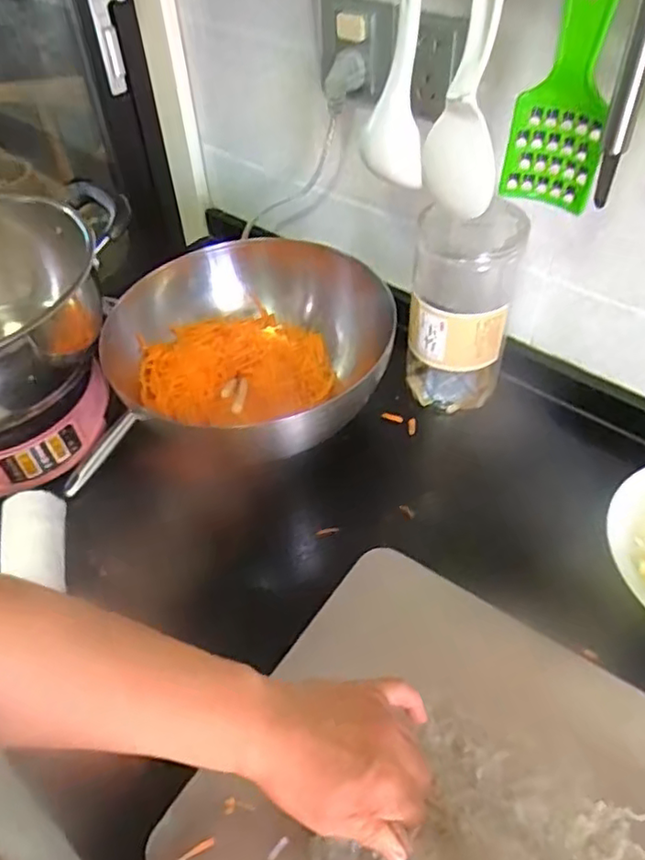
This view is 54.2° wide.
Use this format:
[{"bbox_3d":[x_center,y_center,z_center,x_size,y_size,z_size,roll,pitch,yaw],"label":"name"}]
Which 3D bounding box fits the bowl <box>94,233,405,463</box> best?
[{"bbox_3d":[-0.065,-0.083,0.626,0.260,0.114,0.215,21,53,20],"label":"bowl"}]

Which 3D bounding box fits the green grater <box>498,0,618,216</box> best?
[{"bbox_3d":[0.163,-0.227,0.421,0.063,0.163,0.013,24,54,23],"label":"green grater"}]

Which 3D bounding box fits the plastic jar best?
[{"bbox_3d":[0.133,-0.115,0.614,0.092,0.214,0.075,8,49,11],"label":"plastic jar"}]

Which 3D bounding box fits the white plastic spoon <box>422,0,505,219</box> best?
[{"bbox_3d":[0.105,-0.249,0.452,0.049,0.191,0.041,1,48,4],"label":"white plastic spoon"}]

